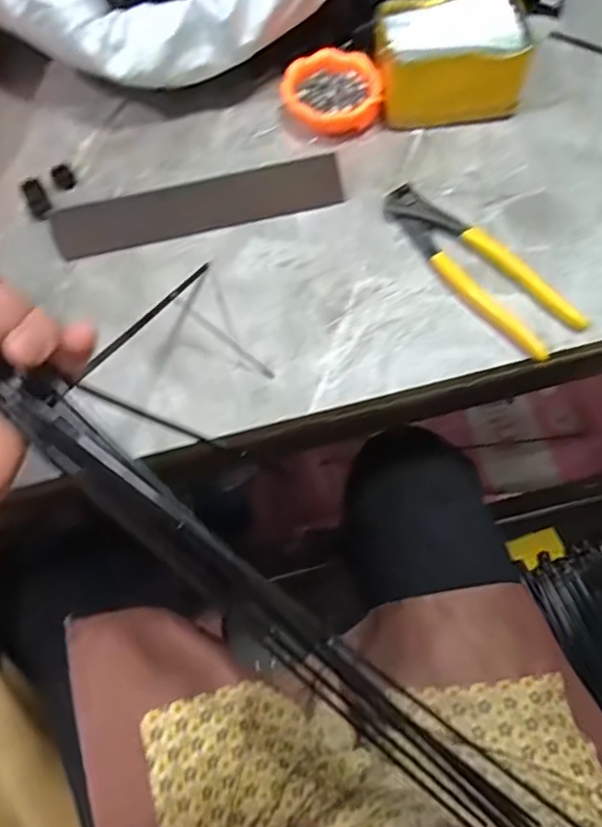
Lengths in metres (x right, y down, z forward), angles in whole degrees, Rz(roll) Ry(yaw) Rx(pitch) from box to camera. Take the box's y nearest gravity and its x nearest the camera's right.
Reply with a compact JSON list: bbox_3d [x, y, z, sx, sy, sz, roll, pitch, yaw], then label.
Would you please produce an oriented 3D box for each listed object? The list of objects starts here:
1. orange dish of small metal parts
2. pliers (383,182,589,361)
[{"bbox_3d":[0.024,-0.260,0.484,0.077,0.021,0.074,-1,66,2],"label":"orange dish of small metal parts"},{"bbox_3d":[0.122,-0.104,0.423,0.046,0.018,0.163,-36,70,-13],"label":"pliers"}]

